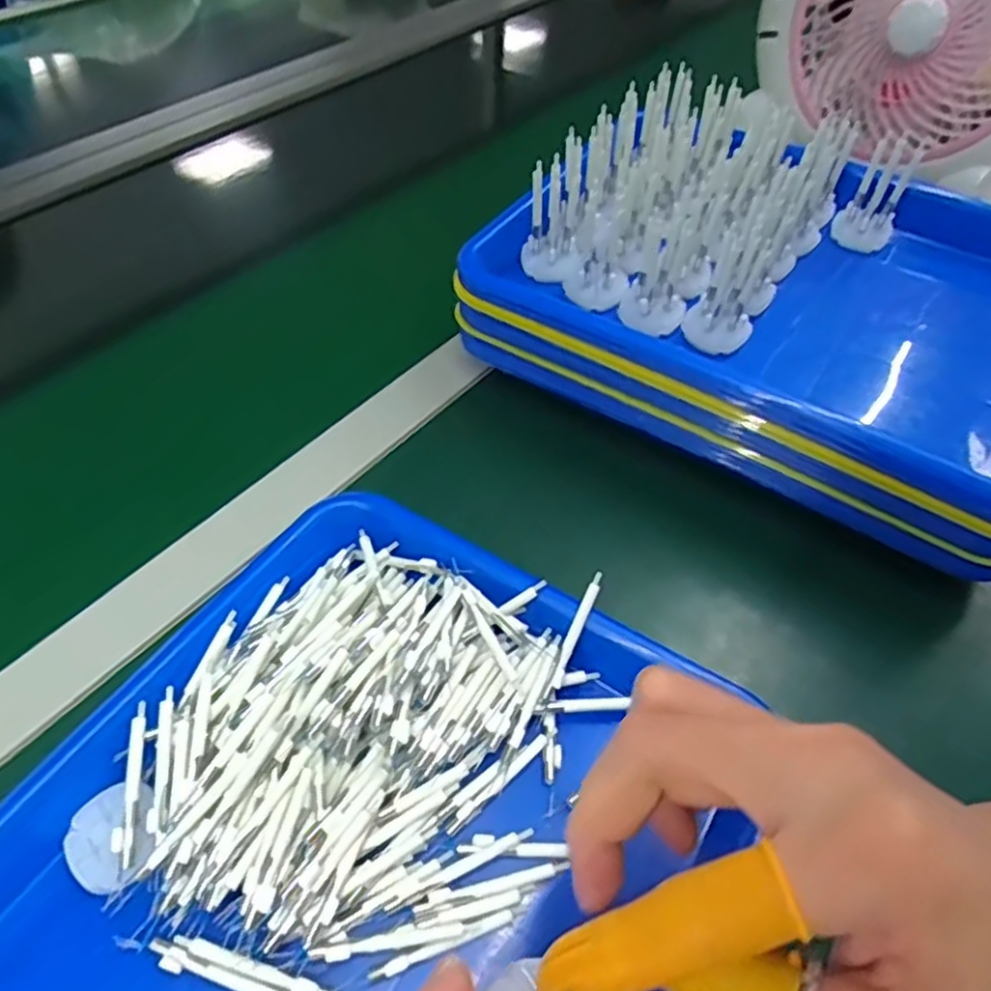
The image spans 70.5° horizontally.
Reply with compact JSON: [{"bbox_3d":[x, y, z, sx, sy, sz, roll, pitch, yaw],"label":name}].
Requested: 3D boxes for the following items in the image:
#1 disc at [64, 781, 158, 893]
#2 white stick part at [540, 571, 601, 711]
[{"bbox_3d":[-0.144,0.127,0.266,0.036,0.006,0.036,-7,55,10],"label":"disc"},{"bbox_3d":[0.034,0.064,0.310,0.006,0.006,0.063,21,76,17],"label":"white stick part"}]

